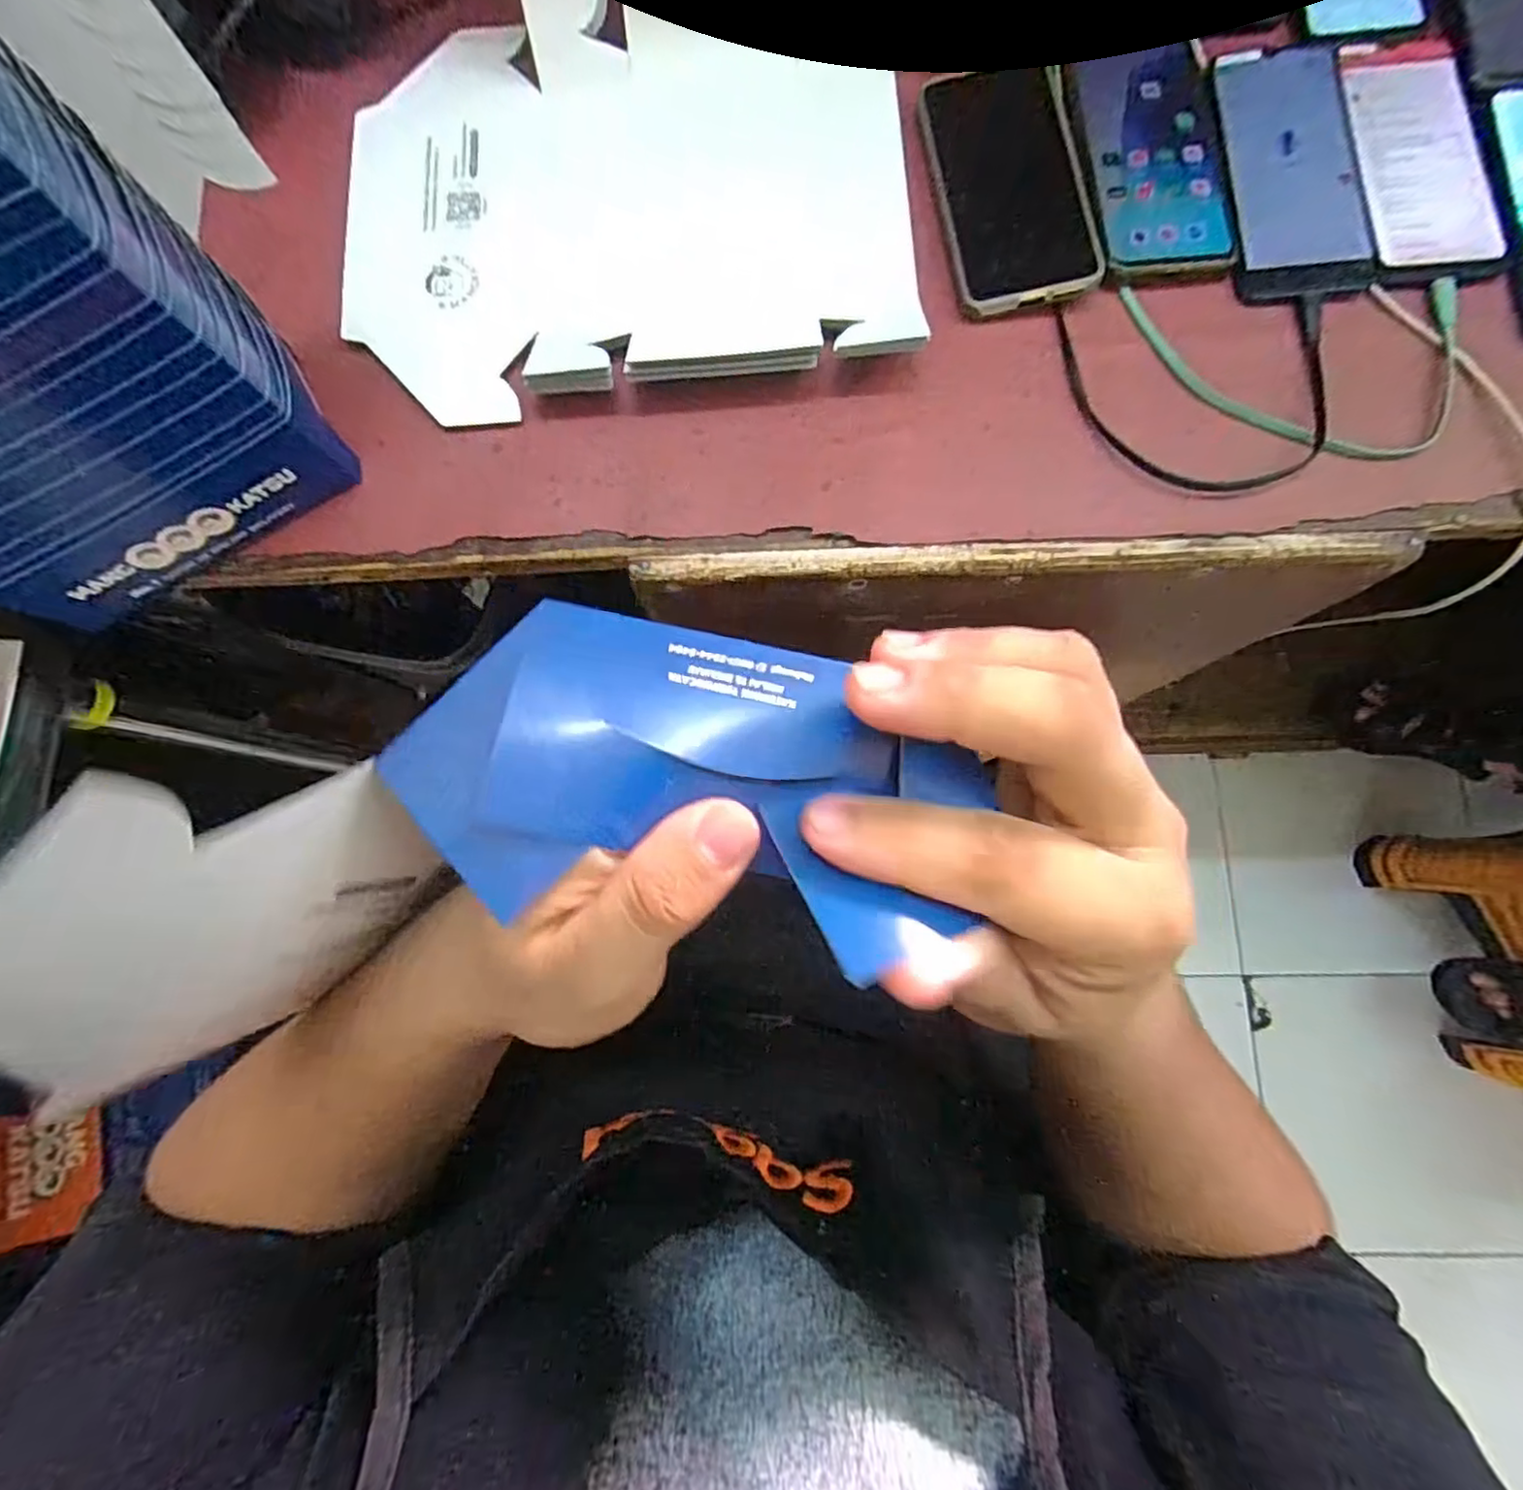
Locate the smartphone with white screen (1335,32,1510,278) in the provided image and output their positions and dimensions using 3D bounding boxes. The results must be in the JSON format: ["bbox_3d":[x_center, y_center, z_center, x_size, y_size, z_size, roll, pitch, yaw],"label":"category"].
[{"bbox_3d":[0.388,-0.352,0.386,0.069,0.006,0.165,-3,82,2],"label":"smartphone with white screen"}]

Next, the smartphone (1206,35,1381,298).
[{"bbox_3d":[0.314,-0.344,0.387,0.079,0.004,0.167,-2,82,2],"label":"smartphone"}]

